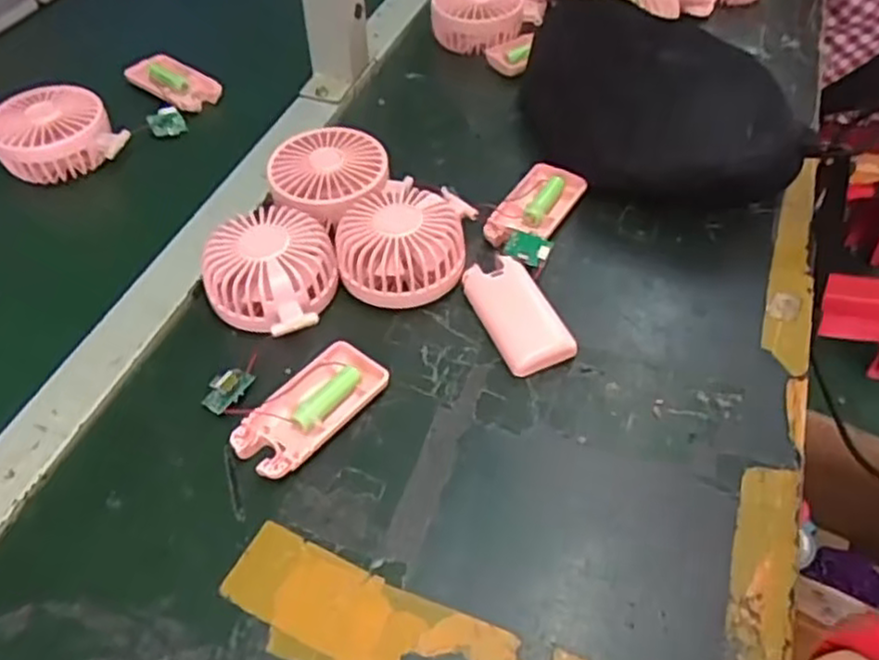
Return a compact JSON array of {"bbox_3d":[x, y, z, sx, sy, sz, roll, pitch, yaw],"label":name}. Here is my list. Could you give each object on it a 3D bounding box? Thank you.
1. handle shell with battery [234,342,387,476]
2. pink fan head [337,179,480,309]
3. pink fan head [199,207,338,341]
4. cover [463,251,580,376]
[{"bbox_3d":[-0.077,0.047,0.439,0.043,0.014,0.095,33,56,25],"label":"handle shell with battery"},{"bbox_3d":[-0.024,-0.065,0.517,0.087,0.048,0.104,6,49,5],"label":"pink fan head"},{"bbox_3d":[-0.111,-0.039,0.494,0.080,0.045,0.081,0,49,0],"label":"pink fan head"},{"bbox_3d":[0.051,-0.011,0.484,0.044,0.010,0.089,-28,60,0],"label":"cover"}]

